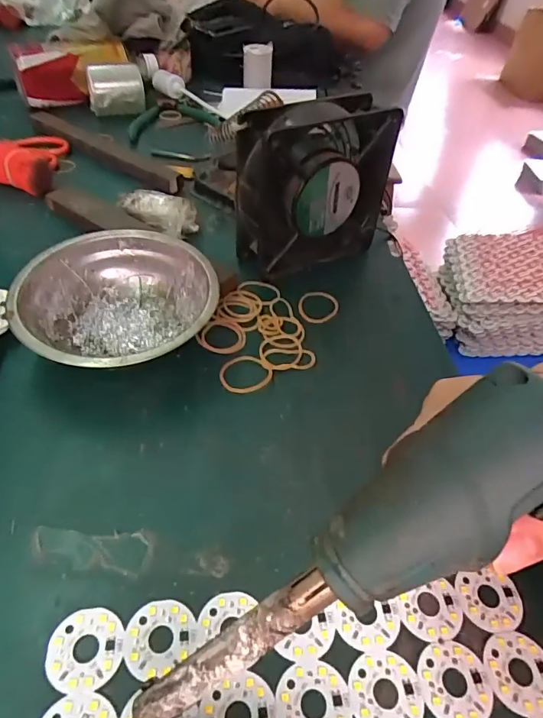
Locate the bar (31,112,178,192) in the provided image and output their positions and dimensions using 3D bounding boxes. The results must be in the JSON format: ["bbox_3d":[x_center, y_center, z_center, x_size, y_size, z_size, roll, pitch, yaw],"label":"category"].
[{"bbox_3d":[-0.186,-0.231,0.495,0.219,0.014,0.020,32,52,22],"label":"bar"}]

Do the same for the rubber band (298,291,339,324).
[{"bbox_3d":[0.037,-0.042,0.359,0.032,0.004,0.037,3,47,-3],"label":"rubber band"}]

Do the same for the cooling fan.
[{"bbox_3d":[0.033,-0.137,0.365,0.120,0.118,0.045,-23,53,-25],"label":"cooling fan"}]

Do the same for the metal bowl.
[{"bbox_3d":[-0.100,-0.034,0.310,0.119,0.041,0.124,3,47,-3],"label":"metal bowl"}]

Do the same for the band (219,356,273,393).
[{"bbox_3d":[-0.018,0.010,0.305,0.033,0.004,0.033,3,47,-3],"label":"band"}]

